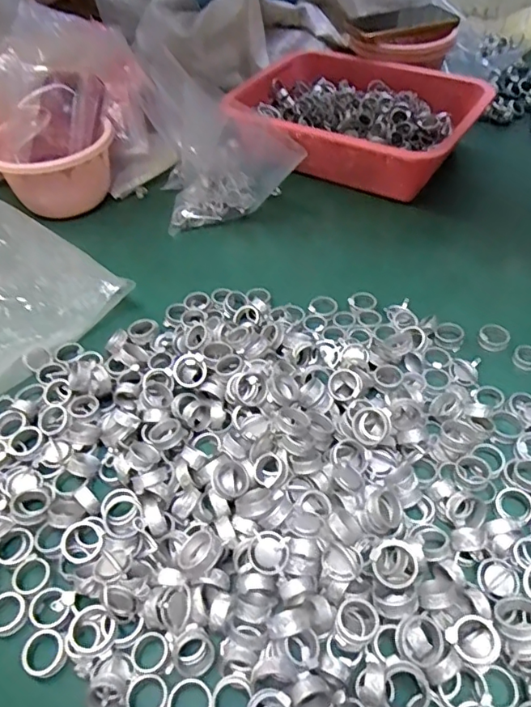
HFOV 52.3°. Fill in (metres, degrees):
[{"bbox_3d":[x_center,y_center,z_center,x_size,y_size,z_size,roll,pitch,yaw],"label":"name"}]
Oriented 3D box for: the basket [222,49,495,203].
[{"bbox_3d":[0.124,-0.311,0.730,0.305,0.083,0.242,20,53,20],"label":"basket"}]

